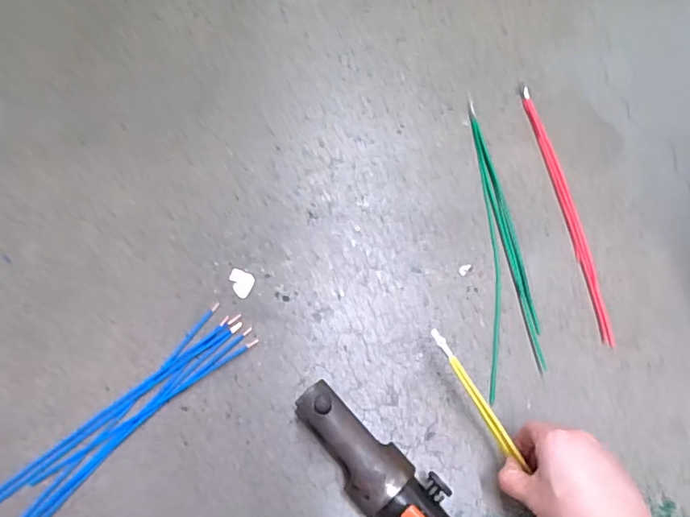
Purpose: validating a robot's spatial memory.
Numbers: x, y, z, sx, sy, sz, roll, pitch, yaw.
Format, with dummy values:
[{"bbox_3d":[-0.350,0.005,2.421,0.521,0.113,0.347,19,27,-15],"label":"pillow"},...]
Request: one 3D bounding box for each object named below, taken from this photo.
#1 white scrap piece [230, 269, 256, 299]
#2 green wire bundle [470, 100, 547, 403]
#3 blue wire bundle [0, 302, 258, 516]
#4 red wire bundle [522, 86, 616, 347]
[{"bbox_3d":[-0.125,0.029,0.632,0.031,0.004,0.031,23,64,10],"label":"white scrap piece"},{"bbox_3d":[0.200,-0.028,0.664,0.062,0.009,0.400,3,62,1],"label":"green wire bundle"},{"bbox_3d":[-0.258,0.194,0.542,0.382,0.016,0.072,-41,70,-20],"label":"blue wire bundle"},{"bbox_3d":[0.285,-0.076,0.685,0.020,0.007,0.379,-5,62,-4],"label":"red wire bundle"}]

